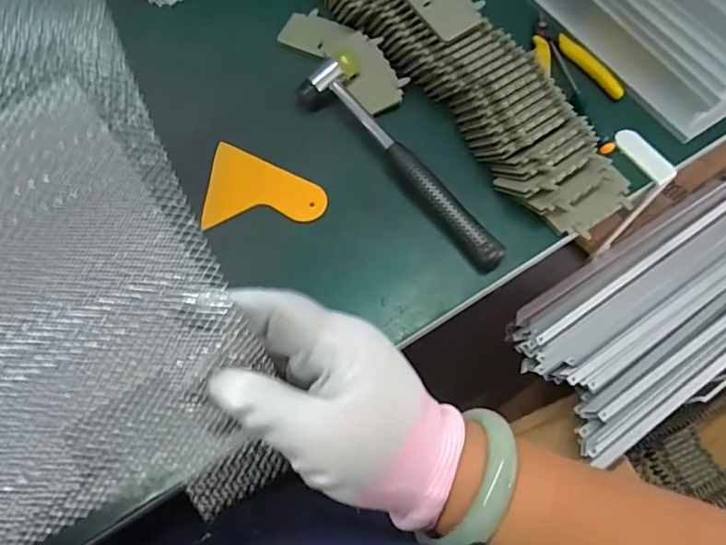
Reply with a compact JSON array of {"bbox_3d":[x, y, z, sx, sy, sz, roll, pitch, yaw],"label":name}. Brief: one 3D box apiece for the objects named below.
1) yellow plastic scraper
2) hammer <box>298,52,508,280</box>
[{"bbox_3d":[-0.082,-0.071,0.447,0.099,0.012,0.075,5,74,2],"label":"yellow plastic scraper"},{"bbox_3d":[0.040,-0.101,0.456,0.055,0.030,0.237,-39,74,-18],"label":"hammer"}]

